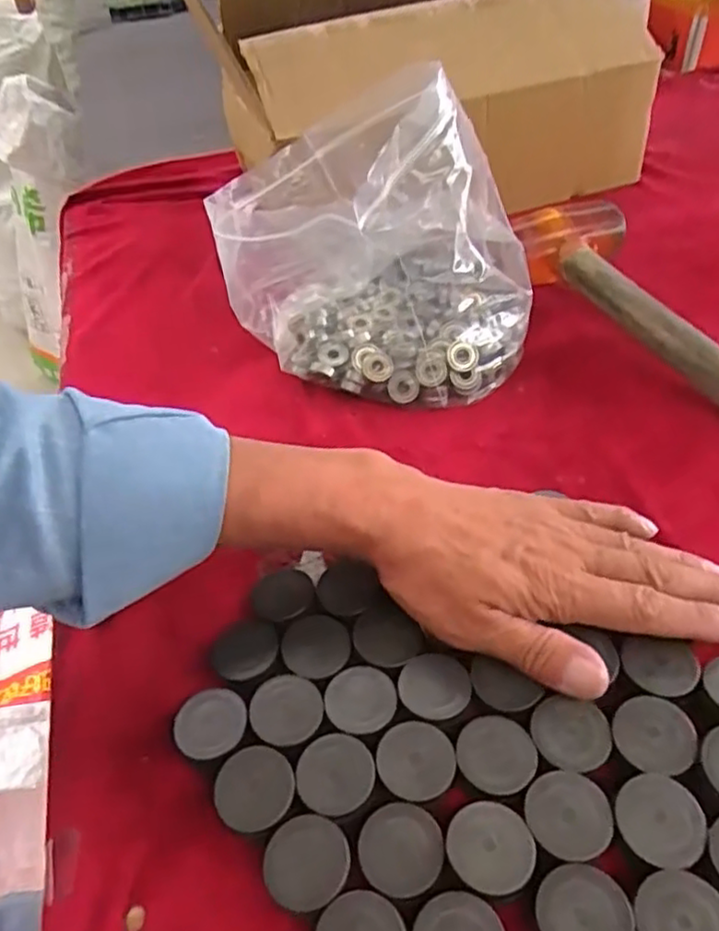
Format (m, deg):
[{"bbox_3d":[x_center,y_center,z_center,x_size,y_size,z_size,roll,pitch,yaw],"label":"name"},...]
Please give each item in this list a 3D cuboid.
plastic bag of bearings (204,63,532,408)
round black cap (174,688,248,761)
[{"bbox_3d":[0.010,-0.153,0.467,0.206,0.171,0.156,10,47,16],"label":"plastic bag of bearings"},{"bbox_3d":[-0.066,0.116,0.303,0.032,0.009,0.030,-3,44,3],"label":"round black cap"}]

